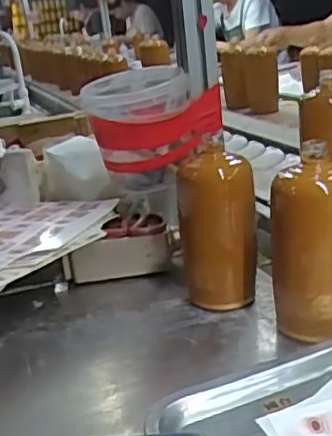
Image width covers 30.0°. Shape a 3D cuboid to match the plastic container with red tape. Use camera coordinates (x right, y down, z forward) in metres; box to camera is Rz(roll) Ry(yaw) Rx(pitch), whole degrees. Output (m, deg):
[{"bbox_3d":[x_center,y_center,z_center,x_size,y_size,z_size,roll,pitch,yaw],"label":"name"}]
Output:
[{"bbox_3d":[-0.009,-0.109,0.769,0.150,0.139,0.122,-6,20,6],"label":"plastic container with red tape"}]

